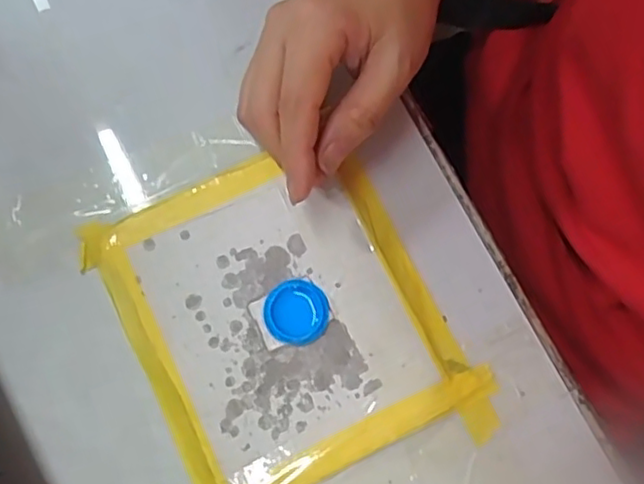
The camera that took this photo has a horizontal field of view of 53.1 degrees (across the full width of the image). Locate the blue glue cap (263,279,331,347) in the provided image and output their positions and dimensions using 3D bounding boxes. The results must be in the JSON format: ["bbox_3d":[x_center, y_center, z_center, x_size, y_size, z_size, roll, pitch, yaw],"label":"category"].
[{"bbox_3d":[-0.012,0.033,0.300,0.030,0.004,0.030,0,78,0],"label":"blue glue cap"}]

